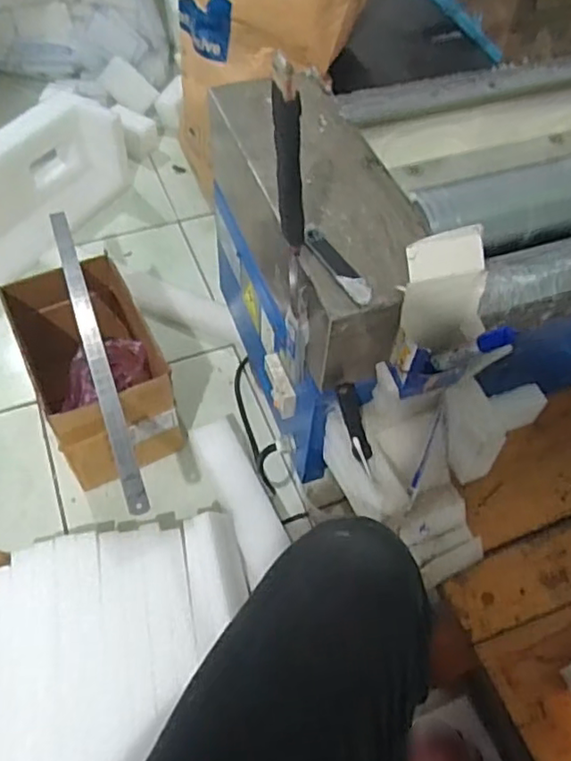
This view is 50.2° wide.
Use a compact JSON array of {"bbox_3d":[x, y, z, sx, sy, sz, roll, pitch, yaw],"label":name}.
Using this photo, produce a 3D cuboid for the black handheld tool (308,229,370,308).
[{"bbox_3d":[0.046,-0.101,0.525,0.024,0.014,0.098,-21,60,-16],"label":"black handheld tool"}]

